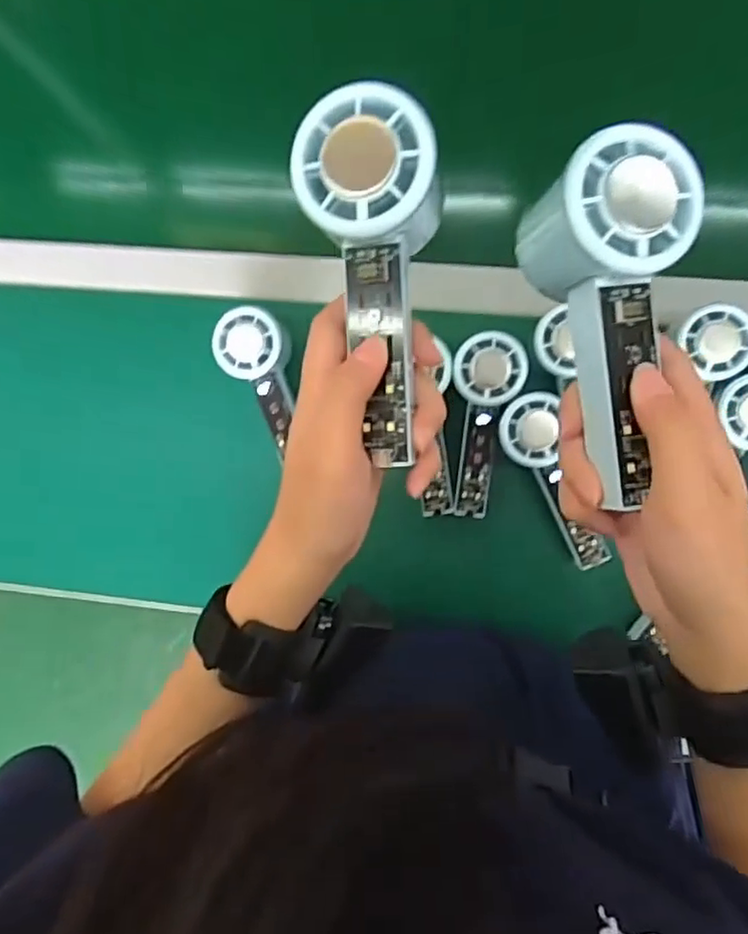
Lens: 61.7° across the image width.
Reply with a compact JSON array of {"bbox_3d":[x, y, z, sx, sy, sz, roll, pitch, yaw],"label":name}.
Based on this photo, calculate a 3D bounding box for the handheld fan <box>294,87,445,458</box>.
[{"bbox_3d":[0.003,-0.081,0.282,0.056,0.053,0.148,-4,102,6],"label":"handheld fan"}]

